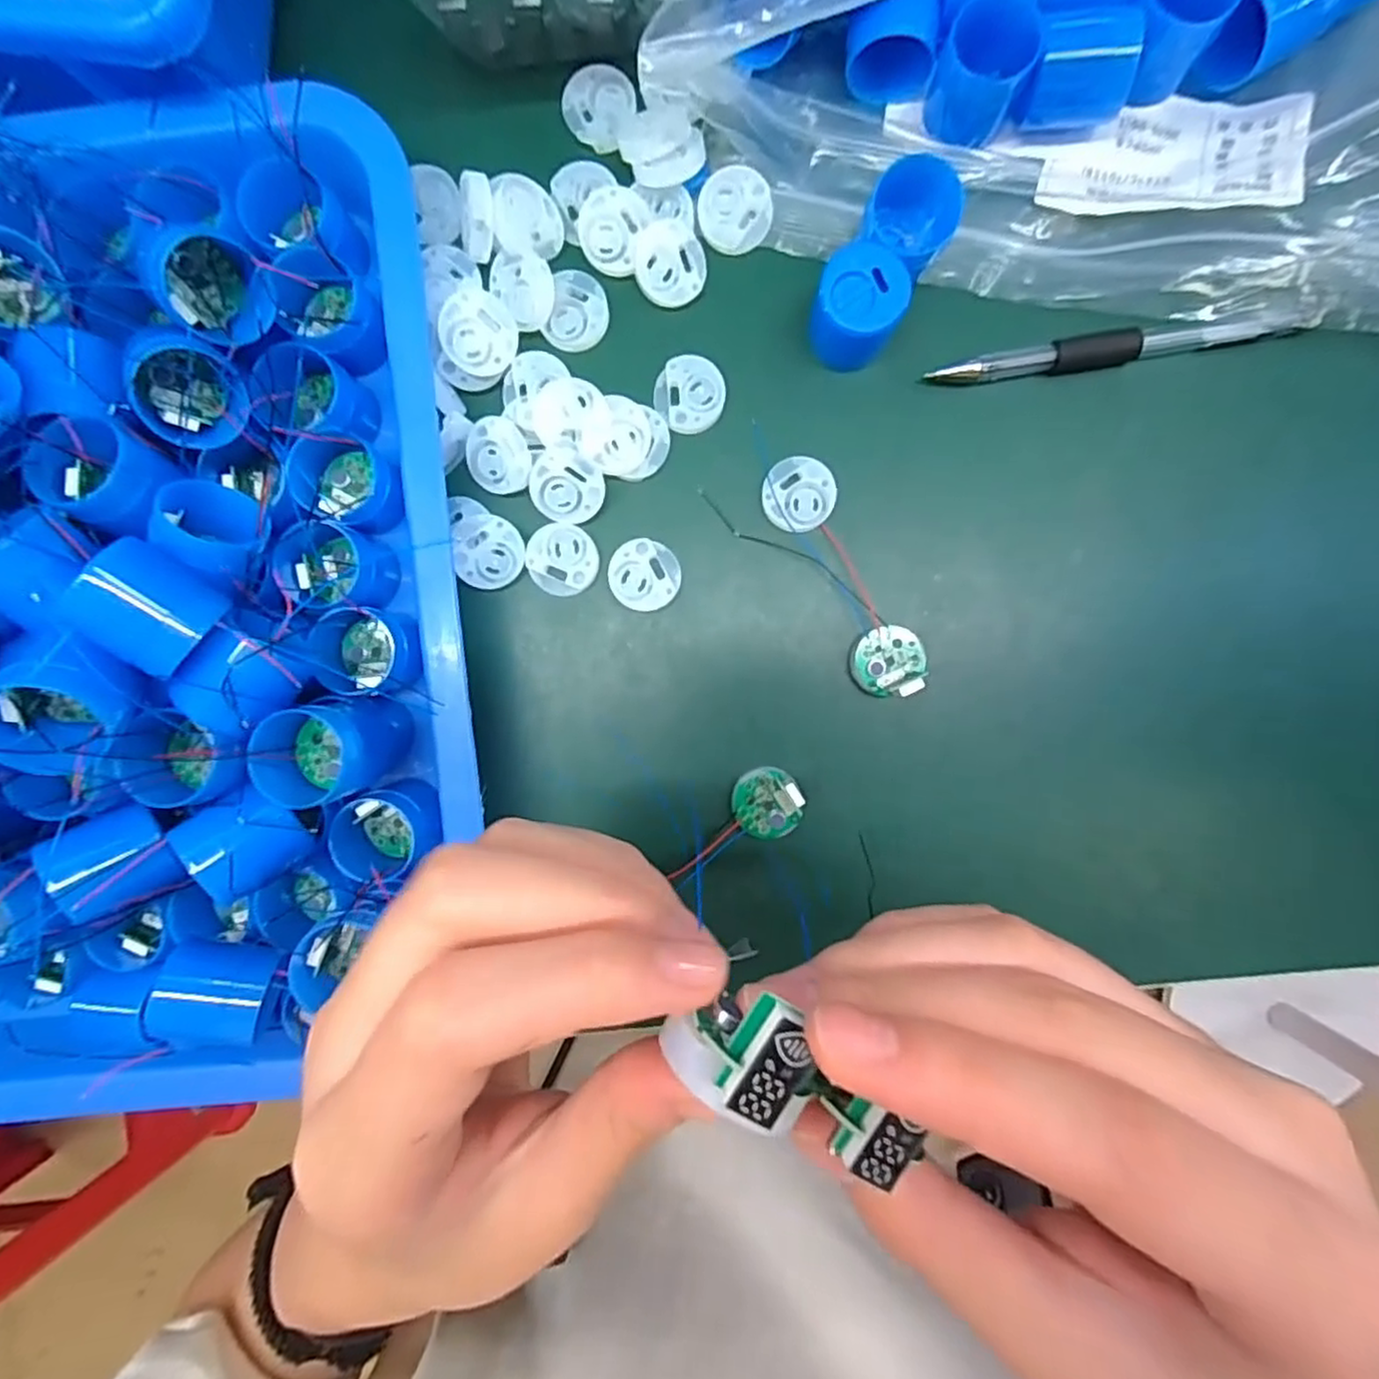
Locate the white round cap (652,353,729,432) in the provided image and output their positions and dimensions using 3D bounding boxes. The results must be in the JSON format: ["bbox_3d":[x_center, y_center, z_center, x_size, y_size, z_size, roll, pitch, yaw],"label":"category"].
[{"bbox_3d":[0.000,-0.107,0.249,0.024,0.004,0.027,6,93,1],"label":"white round cap"}]

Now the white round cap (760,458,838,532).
[{"bbox_3d":[0.040,-0.070,0.249,0.026,0.006,0.026,-17,93,2],"label":"white round cap"}]

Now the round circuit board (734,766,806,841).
[{"bbox_3d":[0.029,0.042,0.252,0.025,0.004,0.025,0,93,1],"label":"round circuit board"}]

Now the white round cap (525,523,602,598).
[{"bbox_3d":[-0.047,-0.047,0.253,0.026,0.004,0.025,0,93,1],"label":"white round cap"}]

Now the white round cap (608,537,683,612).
[{"bbox_3d":[-0.017,-0.042,0.253,0.025,0.005,0.025,0,93,1],"label":"white round cap"}]

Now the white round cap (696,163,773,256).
[{"bbox_3d":[0.016,-0.170,0.245,0.026,0.007,0.025,7,93,1],"label":"white round cap"}]

